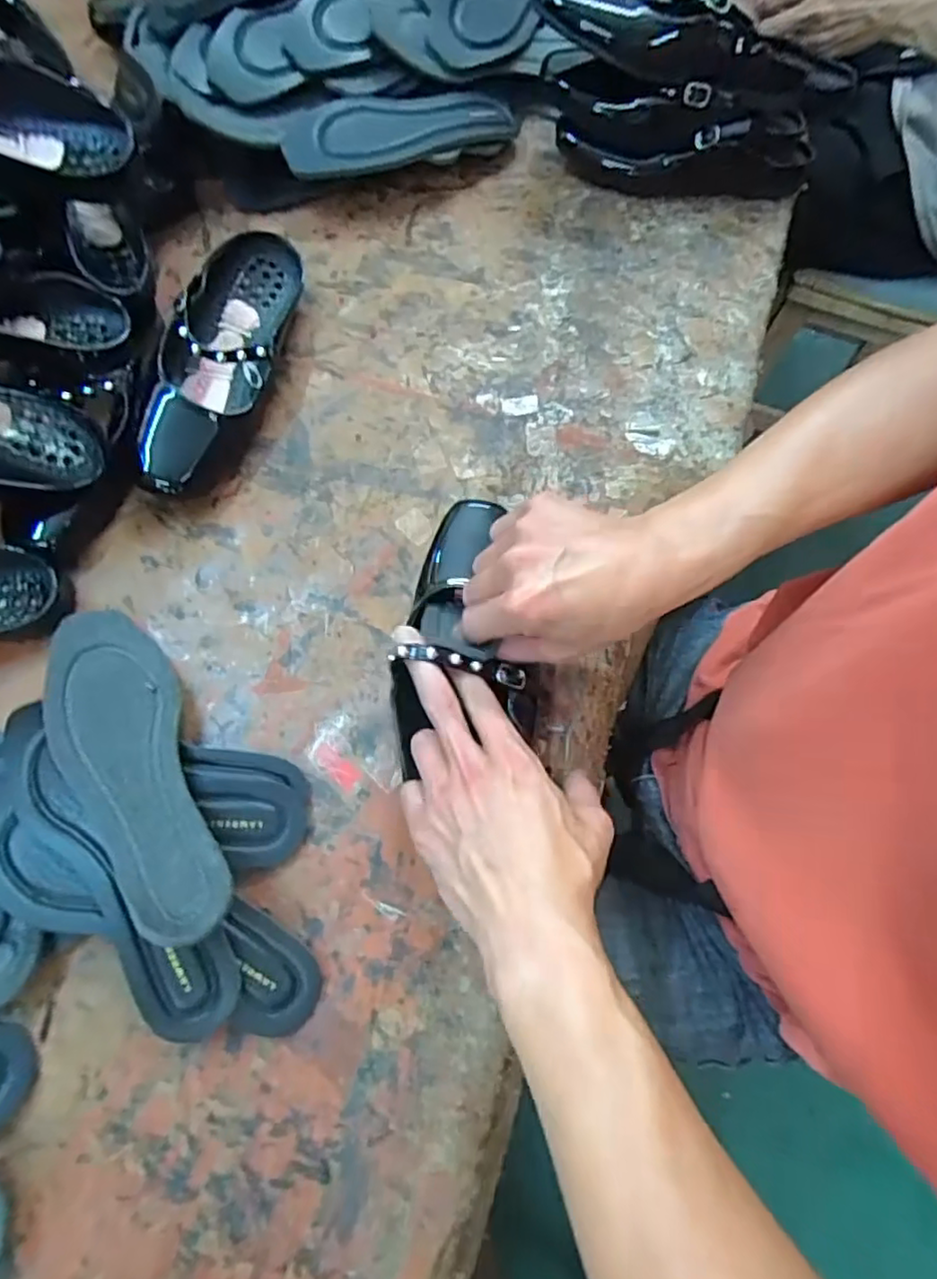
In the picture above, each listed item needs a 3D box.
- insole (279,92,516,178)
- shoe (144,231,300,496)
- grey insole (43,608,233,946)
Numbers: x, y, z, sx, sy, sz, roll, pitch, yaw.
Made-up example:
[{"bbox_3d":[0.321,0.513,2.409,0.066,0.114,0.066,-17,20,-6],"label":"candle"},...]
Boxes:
[{"bbox_3d":[-0.054,-0.444,0.562,0.216,0.021,0.063,-17,82,-13],"label":"insole"},{"bbox_3d":[-0.187,-0.213,0.480,0.079,0.062,0.228,23,71,8],"label":"shoe"},{"bbox_3d":[-0.198,0.073,0.371,0.070,0.023,0.216,-22,60,-16],"label":"grey insole"}]

